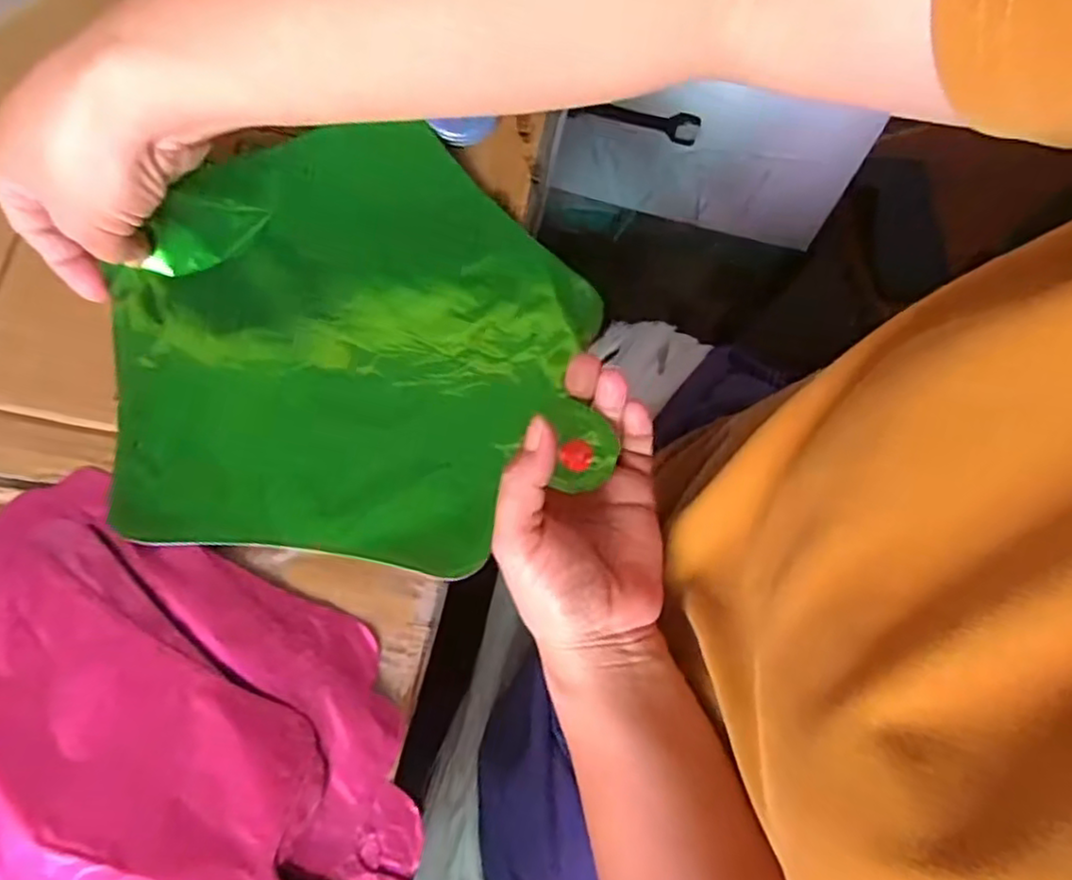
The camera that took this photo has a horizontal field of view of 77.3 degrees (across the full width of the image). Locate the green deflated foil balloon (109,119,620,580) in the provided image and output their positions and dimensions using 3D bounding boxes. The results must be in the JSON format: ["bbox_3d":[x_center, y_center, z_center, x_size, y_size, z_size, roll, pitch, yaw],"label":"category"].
[{"bbox_3d":[-0.083,-0.051,0.323,0.224,0.029,0.213,0,74,1],"label":"green deflated foil balloon"}]

